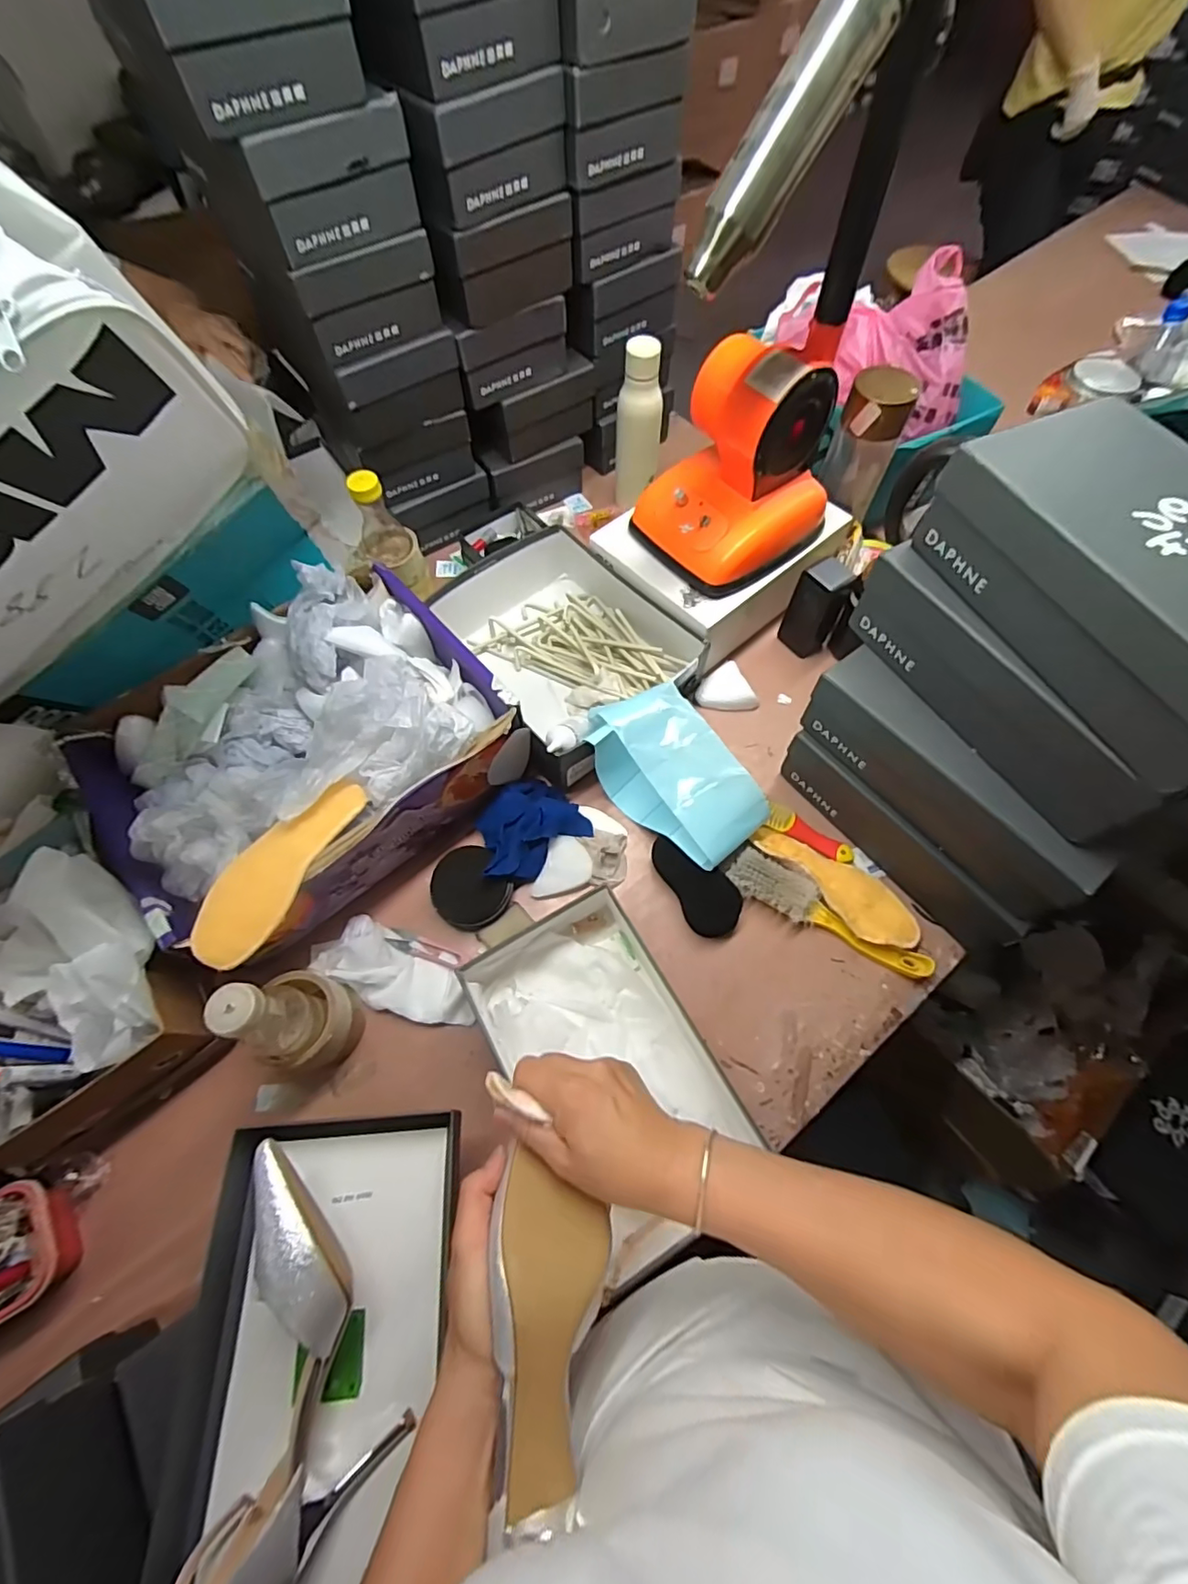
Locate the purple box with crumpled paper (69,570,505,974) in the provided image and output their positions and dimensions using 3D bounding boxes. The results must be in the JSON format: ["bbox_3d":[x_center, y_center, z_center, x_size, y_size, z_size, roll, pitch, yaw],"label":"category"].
[{"bbox_3d":[-0.324,-0.047,0.663,0.333,0.154,0.413,38,71,17],"label":"purple box with crumpled paper"}]

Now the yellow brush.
[{"bbox_3d":[0.260,0.141,0.651,0.230,0.031,0.051,30,68,14],"label":"yellow brush"}]

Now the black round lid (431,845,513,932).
[{"bbox_3d":[-0.144,0.112,0.671,0.085,0.016,0.091,0,89,7],"label":"black round lid"}]

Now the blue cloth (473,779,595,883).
[{"bbox_3d":[-0.081,0.040,0.697,0.129,0.046,0.102,-37,69,-15],"label":"blue cloth"}]

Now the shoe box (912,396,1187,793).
[{"bbox_3d":[0.415,-0.164,0.444,0.154,0.101,0.295,-23,66,-10],"label":"shoe box"}]

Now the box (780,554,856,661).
[{"bbox_3d":[0.299,-0.244,0.785,0.050,0.133,0.062,-30,67,-13],"label":"box"}]

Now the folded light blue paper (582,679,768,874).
[{"bbox_3d":[0.093,-0.016,0.697,0.126,0.096,0.218,-33,68,-14],"label":"folded light blue paper"}]

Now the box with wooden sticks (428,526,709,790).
[{"bbox_3d":[-0.040,-0.205,0.795,0.272,0.093,0.340,-36,69,-15],"label":"box with wooden sticks"}]

